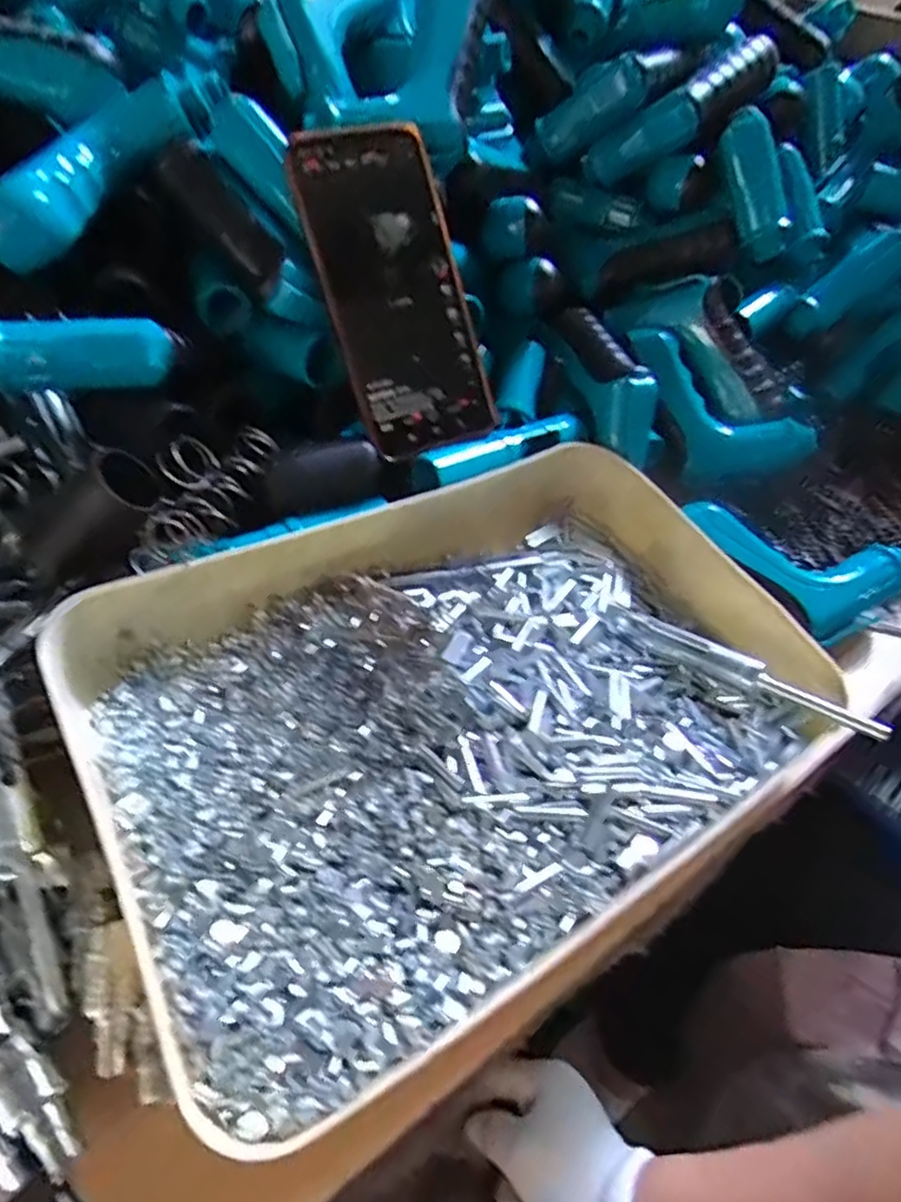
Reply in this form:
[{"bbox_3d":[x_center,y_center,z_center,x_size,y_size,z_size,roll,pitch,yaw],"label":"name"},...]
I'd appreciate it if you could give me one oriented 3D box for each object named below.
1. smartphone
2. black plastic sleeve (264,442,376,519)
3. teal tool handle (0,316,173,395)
[{"bbox_3d":[-0.026,-0.164,0.368,0.076,0.161,0.005,-21,14,-18],"label":"smartphone"},{"bbox_3d":[-0.069,-0.065,0.366,0.060,0.027,0.023,-27,55,-24],"label":"black plastic sleeve"},{"bbox_3d":[-0.176,-0.115,0.318,0.086,0.028,0.020,-7,49,-9],"label":"teal tool handle"}]

